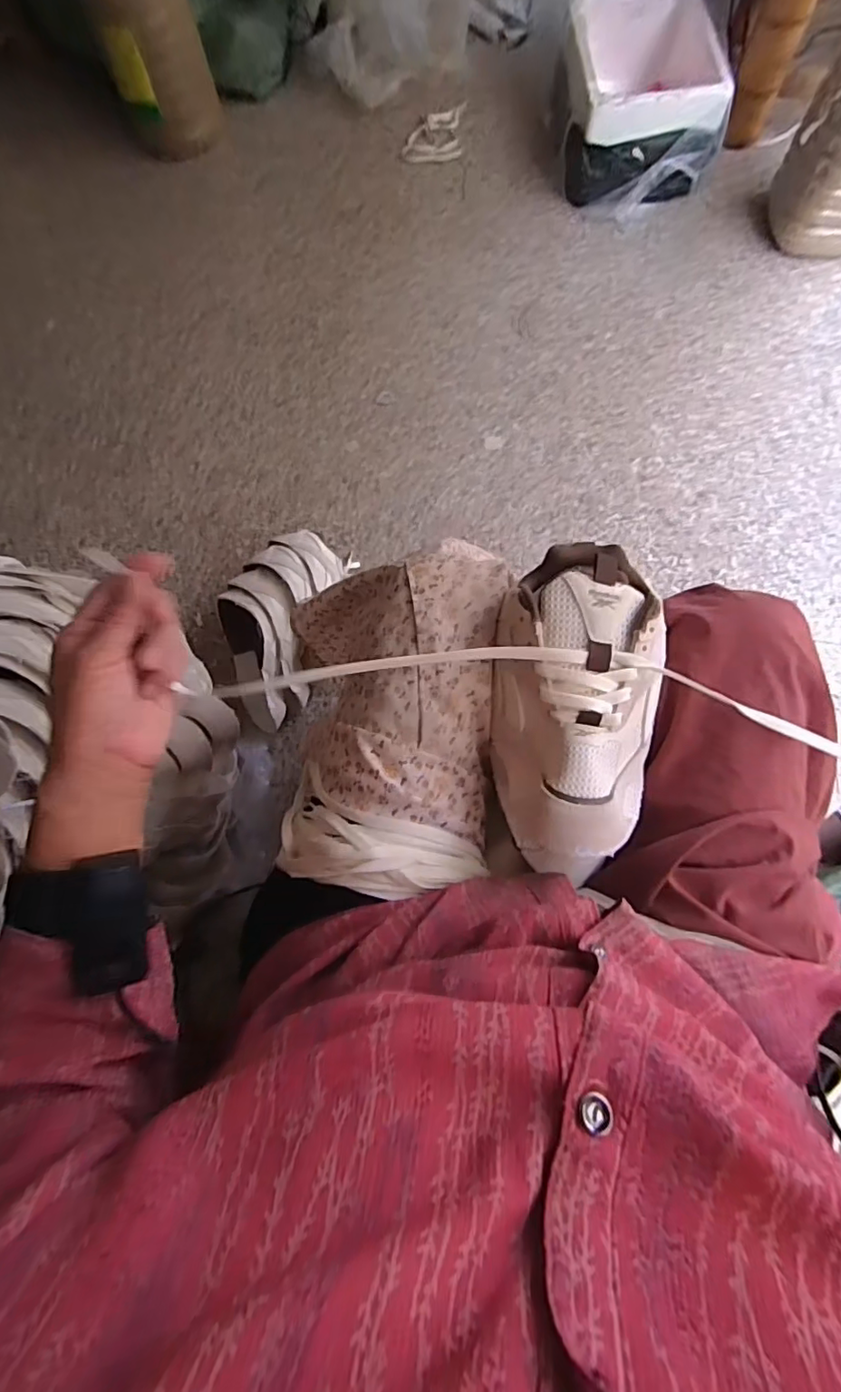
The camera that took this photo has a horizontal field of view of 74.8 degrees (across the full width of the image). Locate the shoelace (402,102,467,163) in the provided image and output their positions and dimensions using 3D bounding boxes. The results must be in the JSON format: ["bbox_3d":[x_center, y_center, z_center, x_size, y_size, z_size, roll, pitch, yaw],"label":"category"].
[{"bbox_3d":[0.030,-1.237,1.211,0.127,0.012,0.173,1,74,3],"label":"shoelace"}]

